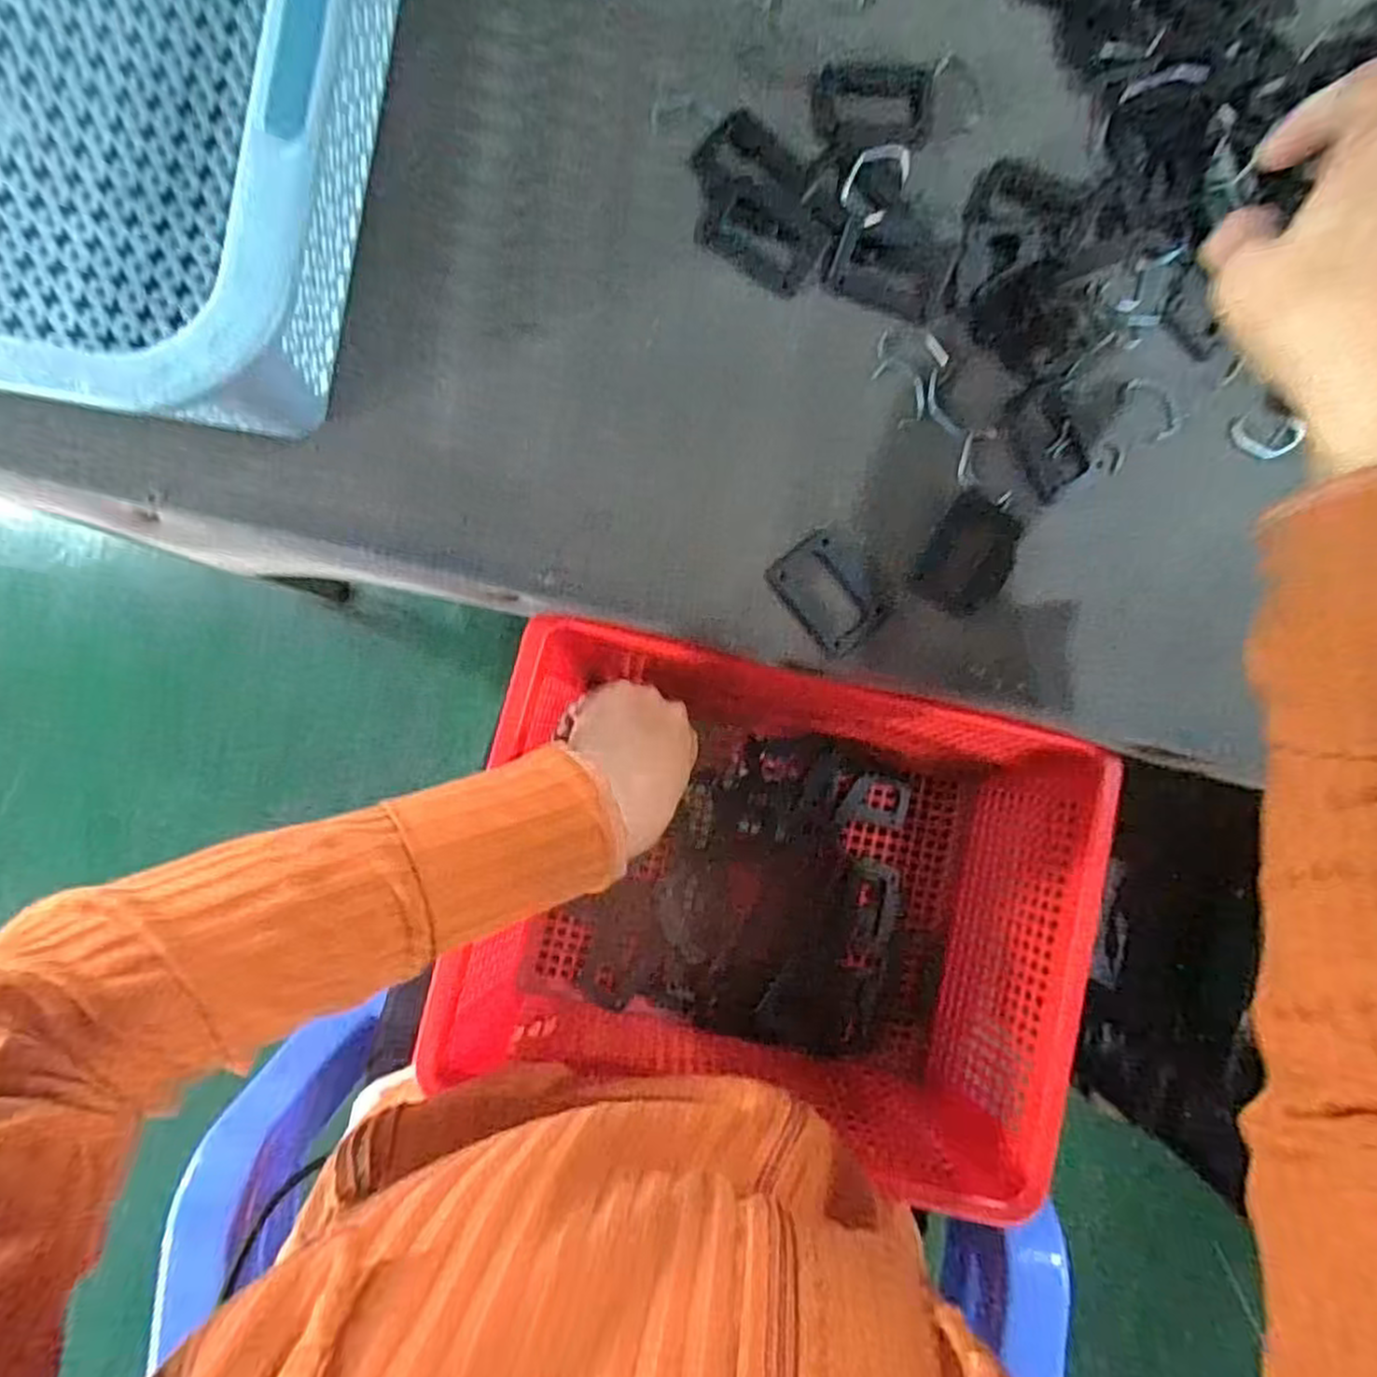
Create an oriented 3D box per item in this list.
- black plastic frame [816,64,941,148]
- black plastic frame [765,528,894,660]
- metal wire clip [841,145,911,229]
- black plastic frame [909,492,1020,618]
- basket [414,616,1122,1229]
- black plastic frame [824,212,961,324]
[{"bbox_3d":[0.085,-0.264,0.336,0.056,0.004,0.036,-3,88,-2],"label":"black plastic frame"},{"bbox_3d":[0.065,-0.044,0.334,0.041,0.004,0.052,-37,90,-3],"label":"black plastic frame"},{"bbox_3d":[0.084,-0.229,0.334,0.025,0.006,0.042,32,87,-1],"label":"metal wire clip"},{"bbox_3d":[0.129,-0.061,0.339,0.037,0.004,0.052,29,87,-1],"label":"black plastic frame"},{"bbox_3d":[0.044,0.117,0.403,0.292,0.108,0.195,14,88,-1],"label":"basket"},{"bbox_3d":[0.092,-0.191,0.333,0.052,0.004,0.041,20,87,-1],"label":"black plastic frame"}]

